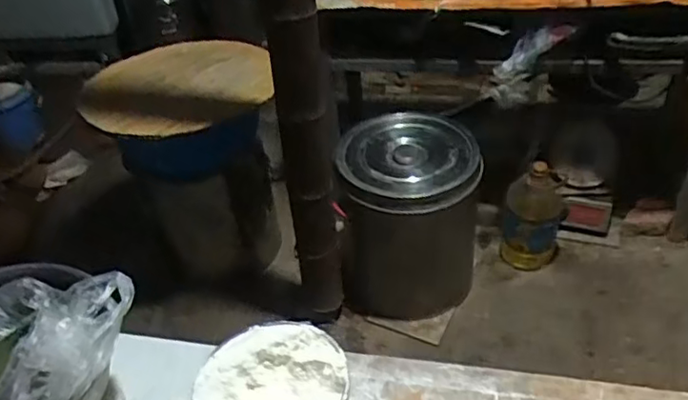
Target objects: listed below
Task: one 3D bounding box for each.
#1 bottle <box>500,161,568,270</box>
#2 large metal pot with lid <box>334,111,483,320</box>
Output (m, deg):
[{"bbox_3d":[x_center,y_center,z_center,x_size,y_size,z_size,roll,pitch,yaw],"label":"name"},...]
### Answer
[{"bbox_3d":[0.557,0.035,1.821,0.179,0.328,0.175,7,41,15],"label":"bottle"},{"bbox_3d":[0.185,0.040,1.757,0.371,0.503,0.393,-1,40,7],"label":"large metal pot with lid"}]

